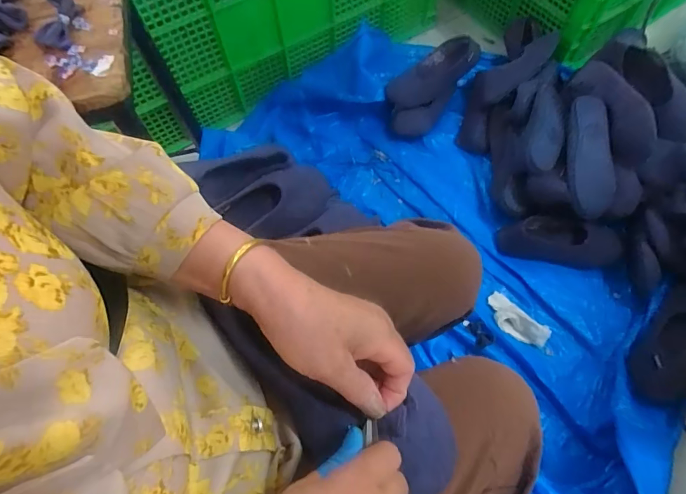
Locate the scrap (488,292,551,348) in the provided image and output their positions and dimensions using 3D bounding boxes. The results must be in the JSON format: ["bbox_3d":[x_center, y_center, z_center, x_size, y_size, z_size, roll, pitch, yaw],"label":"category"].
[{"bbox_3d":[0.349,0.149,0.837,0.062,0.031,0.134,-41,70,-16],"label":"scrap"}]

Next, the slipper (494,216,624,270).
[{"bbox_3d":[0.455,-0.008,0.891,0.239,0.080,0.083,9,65,6],"label":"slipper"}]

